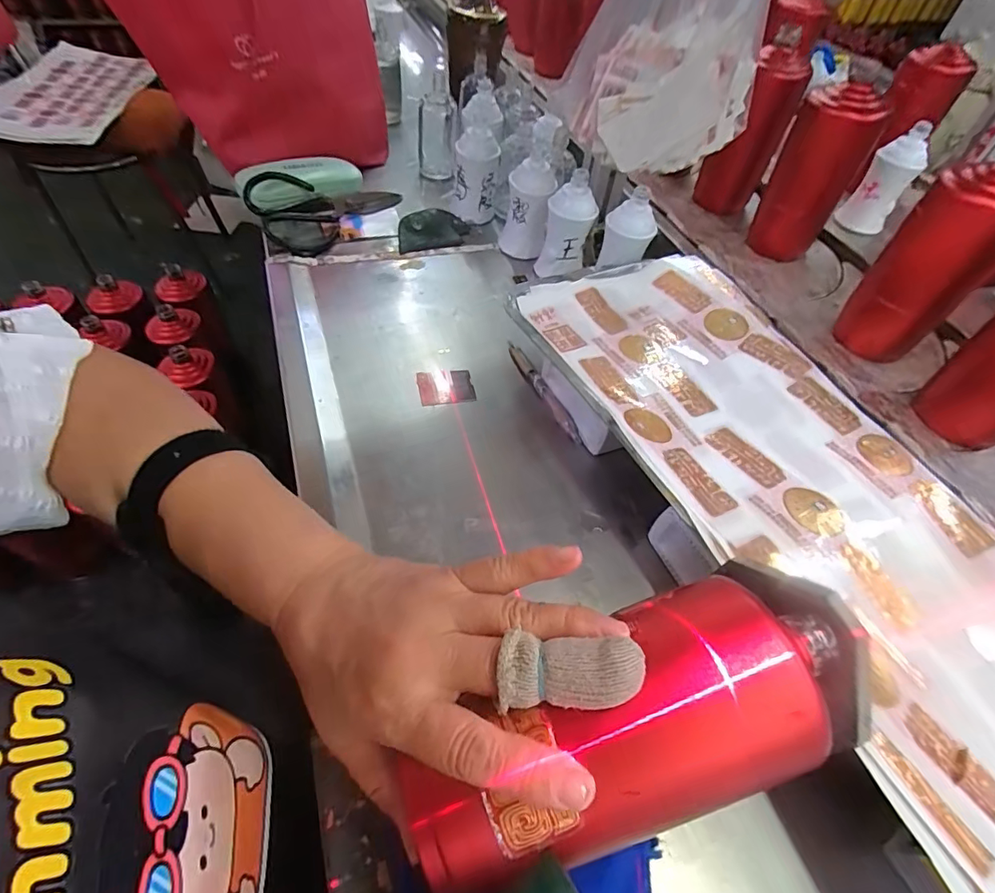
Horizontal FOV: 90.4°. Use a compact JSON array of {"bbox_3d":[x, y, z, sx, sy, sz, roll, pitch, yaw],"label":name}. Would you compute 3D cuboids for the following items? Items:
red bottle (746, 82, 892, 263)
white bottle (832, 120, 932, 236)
[{"bbox_3d":[0.374,-0.319,0.583,0.084,0.175,0.089,28,55,18],"label":"red bottle"},{"bbox_3d":[0.483,-0.329,0.613,0.042,0.114,0.049,-19,54,-18],"label":"white bottle"}]

